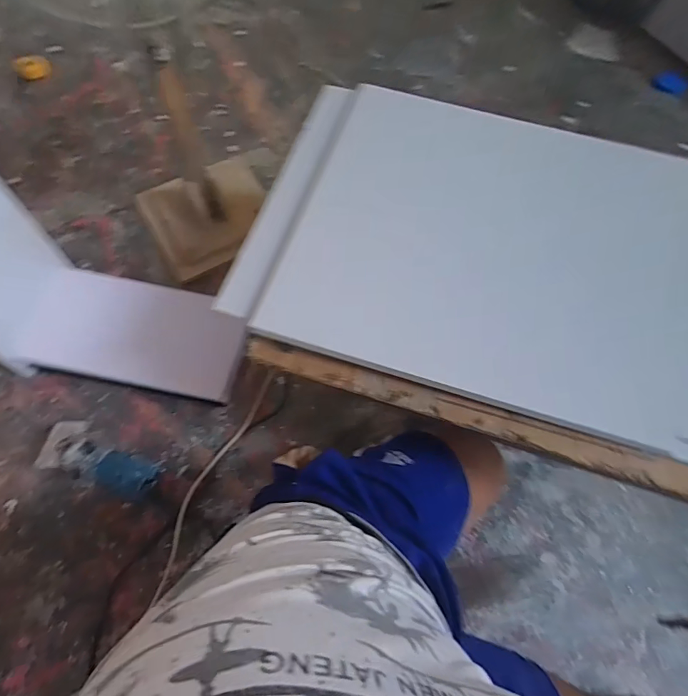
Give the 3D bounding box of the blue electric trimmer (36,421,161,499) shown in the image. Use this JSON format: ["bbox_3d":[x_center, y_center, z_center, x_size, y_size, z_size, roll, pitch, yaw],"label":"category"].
[{"bbox_3d":[-0.485,0.233,0.877,0.223,0.085,0.102,19,67,8],"label":"blue electric trimmer"}]

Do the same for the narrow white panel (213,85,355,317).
[{"bbox_3d":[-0.085,-0.257,0.681,0.060,0.013,0.477,17,65,8],"label":"narrow white panel"}]

